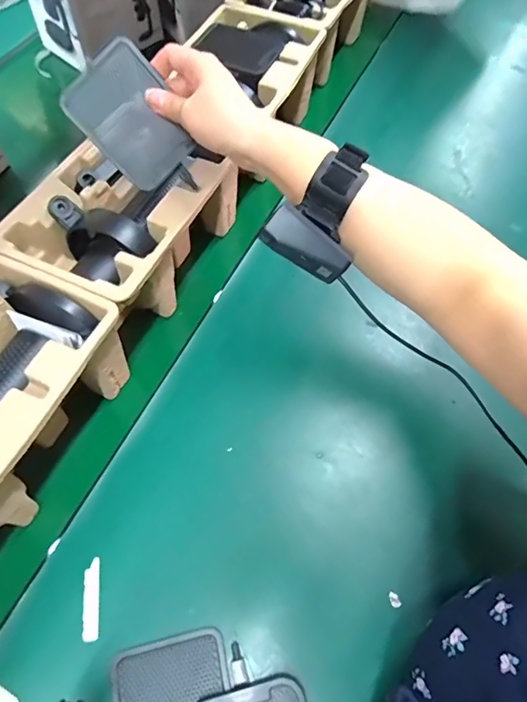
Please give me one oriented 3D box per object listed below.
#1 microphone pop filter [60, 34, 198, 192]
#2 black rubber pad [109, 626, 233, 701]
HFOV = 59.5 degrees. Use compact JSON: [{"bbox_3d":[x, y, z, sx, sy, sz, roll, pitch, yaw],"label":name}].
[{"bbox_3d":[-0.112,-0.201,0.402,0.078,0.102,0.006,-44,27,3],"label":"microphone pop filter"},{"bbox_3d":[-0.059,0.251,0.315,0.079,0.009,0.098,-14,62,-9],"label":"black rubber pad"}]

